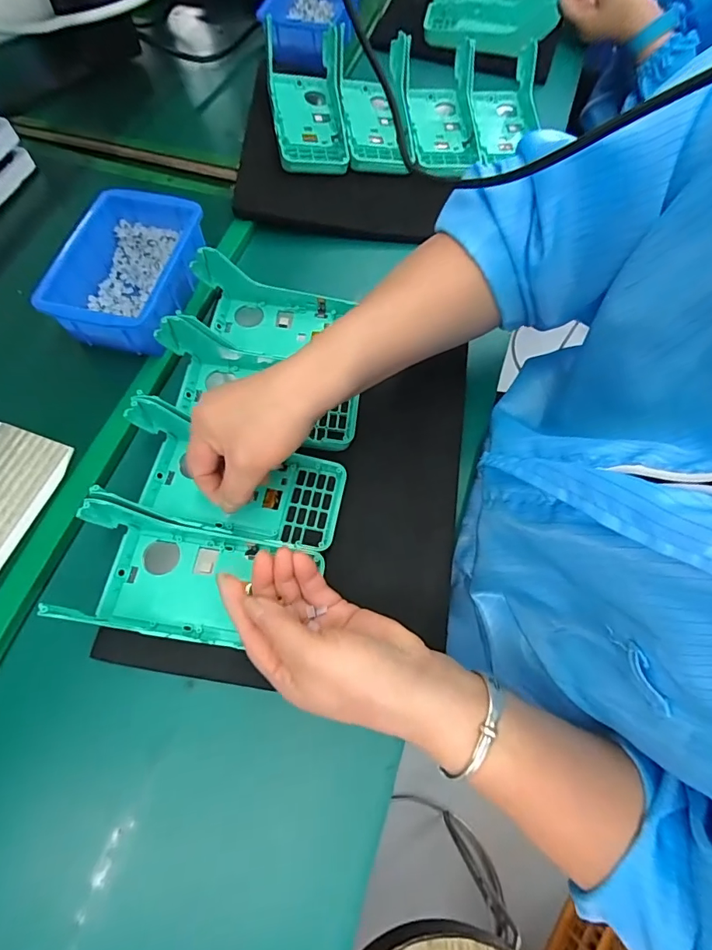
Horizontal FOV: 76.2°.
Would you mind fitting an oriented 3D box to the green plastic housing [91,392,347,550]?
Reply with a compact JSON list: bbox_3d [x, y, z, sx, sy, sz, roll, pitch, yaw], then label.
[{"bbox_3d":[-0.097,0.007,0.349,0.173,0.053,0.082,17,66,-3],"label":"green plastic housing"}]

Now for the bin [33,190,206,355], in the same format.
[{"bbox_3d":[-0.204,-0.182,0.415,0.102,0.054,0.151,9,66,4],"label":"bin"}]

